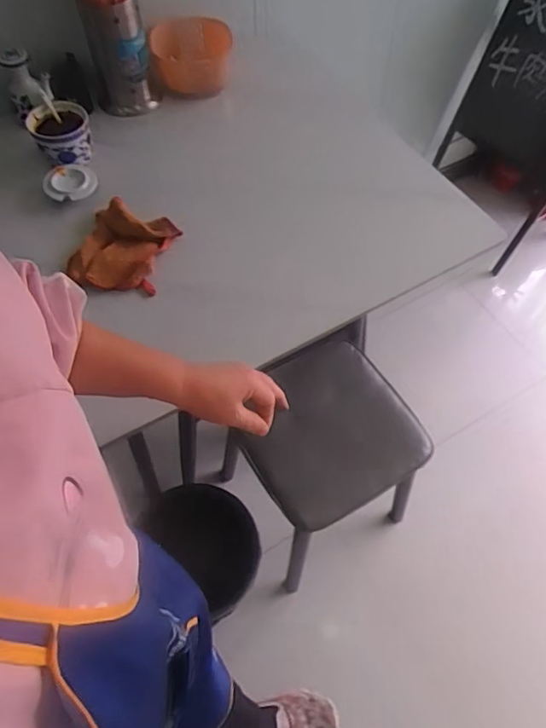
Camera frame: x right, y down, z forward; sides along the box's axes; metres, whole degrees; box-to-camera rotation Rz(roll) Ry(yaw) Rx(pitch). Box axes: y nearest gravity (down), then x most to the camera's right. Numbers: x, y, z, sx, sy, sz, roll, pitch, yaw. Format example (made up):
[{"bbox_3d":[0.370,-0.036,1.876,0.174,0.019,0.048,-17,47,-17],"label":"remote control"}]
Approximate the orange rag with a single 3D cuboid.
[{"bbox_3d":[-0.218,-0.176,0.783,0.128,0.025,0.162,14,60,8],"label":"orange rag"}]

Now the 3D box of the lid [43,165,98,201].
[{"bbox_3d":[-0.325,-0.294,0.853,0.080,0.026,0.068,-2,60,-2],"label":"lid"}]

